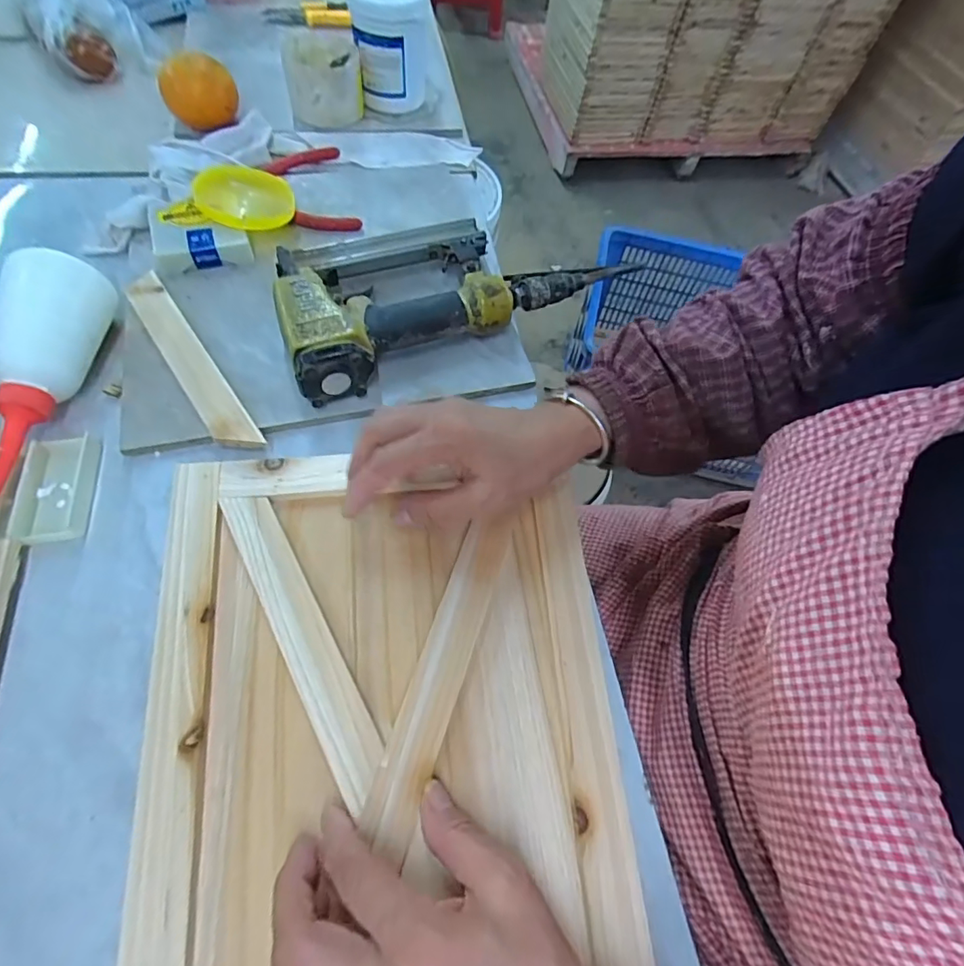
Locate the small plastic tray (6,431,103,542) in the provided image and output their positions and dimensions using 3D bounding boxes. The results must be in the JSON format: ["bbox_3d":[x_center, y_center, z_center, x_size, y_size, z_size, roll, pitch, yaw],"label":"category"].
[{"bbox_3d":[-0.273,0.003,0.328,0.041,0.010,0.074,-8,62,-8],"label":"small plastic tray"}]

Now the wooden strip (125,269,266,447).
[{"bbox_3d":[-0.217,-0.091,0.378,0.028,0.013,0.187,-33,68,-19],"label":"wooden strip"}]

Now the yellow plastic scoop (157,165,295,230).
[{"bbox_3d":[-0.222,-0.244,0.451,0.106,0.034,0.081,-8,62,-8],"label":"yellow plastic scoop"}]

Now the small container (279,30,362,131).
[{"bbox_3d":[-0.165,-0.421,0.536,0.075,0.063,0.083,-8,62,-9],"label":"small container"}]

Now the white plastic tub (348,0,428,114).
[{"bbox_3d":[-0.097,-0.466,0.545,0.074,0.108,0.077,2,61,-4],"label":"white plastic tub"}]

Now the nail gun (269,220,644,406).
[{"bbox_3d":[-0.024,-0.166,0.413,0.286,0.051,0.139,-24,66,-15],"label":"nail gun"}]

